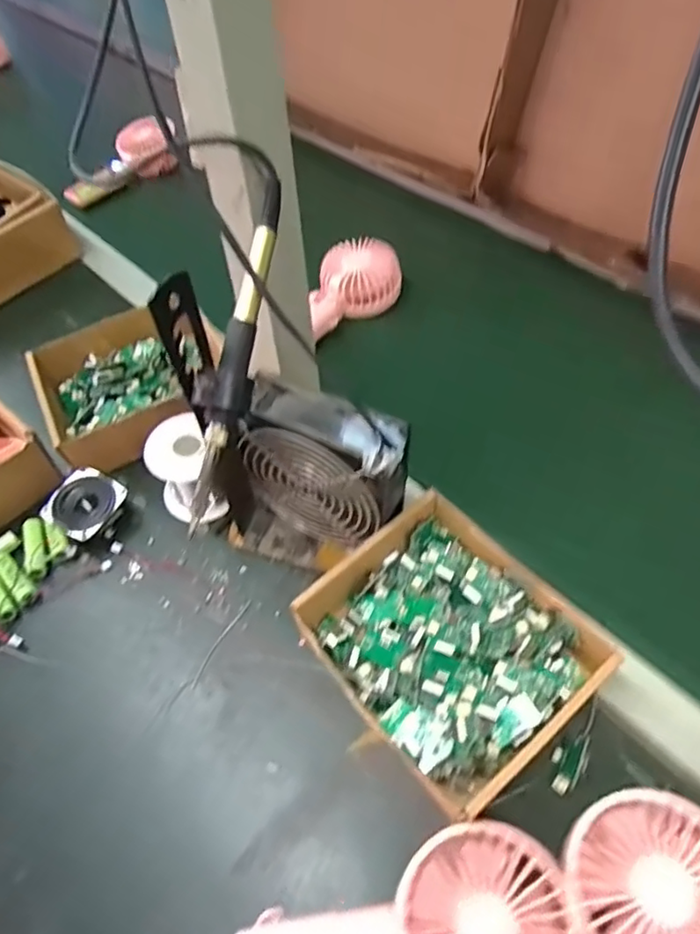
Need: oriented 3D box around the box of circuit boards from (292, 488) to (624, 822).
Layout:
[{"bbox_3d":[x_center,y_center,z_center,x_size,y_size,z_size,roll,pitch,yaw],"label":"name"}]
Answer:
[{"bbox_3d":[0.066,0.117,0.402,0.140,0.052,0.160,-37,59,-20],"label":"box of circuit boards"}]

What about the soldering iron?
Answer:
[{"bbox_3d":[-0.064,-0.065,0.345,0.019,0.021,0.205,12,86,14],"label":"soldering iron"}]

